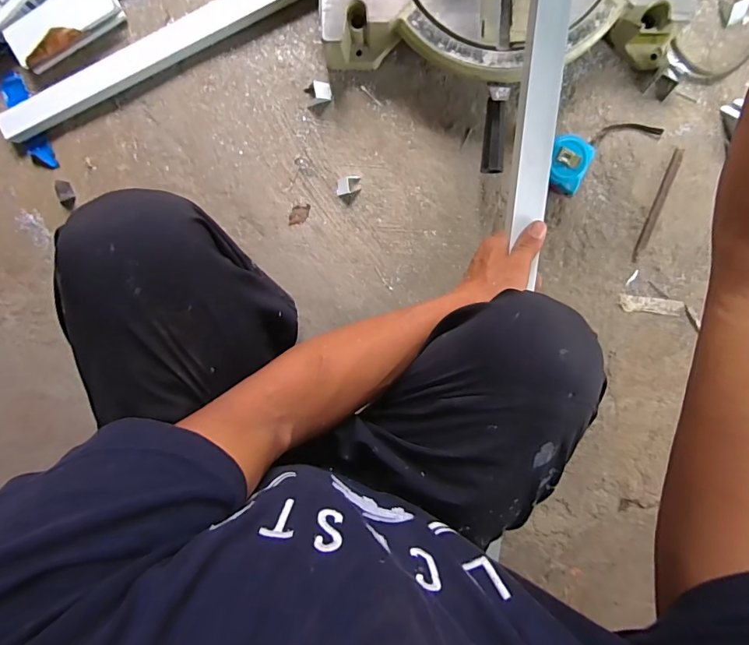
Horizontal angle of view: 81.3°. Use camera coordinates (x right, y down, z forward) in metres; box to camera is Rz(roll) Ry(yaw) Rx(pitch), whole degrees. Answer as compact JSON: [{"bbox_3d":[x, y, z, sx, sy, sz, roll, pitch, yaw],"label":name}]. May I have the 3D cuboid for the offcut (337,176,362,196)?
[{"bbox_3d":[-0.038,-0.202,0.643,0.036,0.015,0.025,-8,98,2],"label":"offcut"}]

